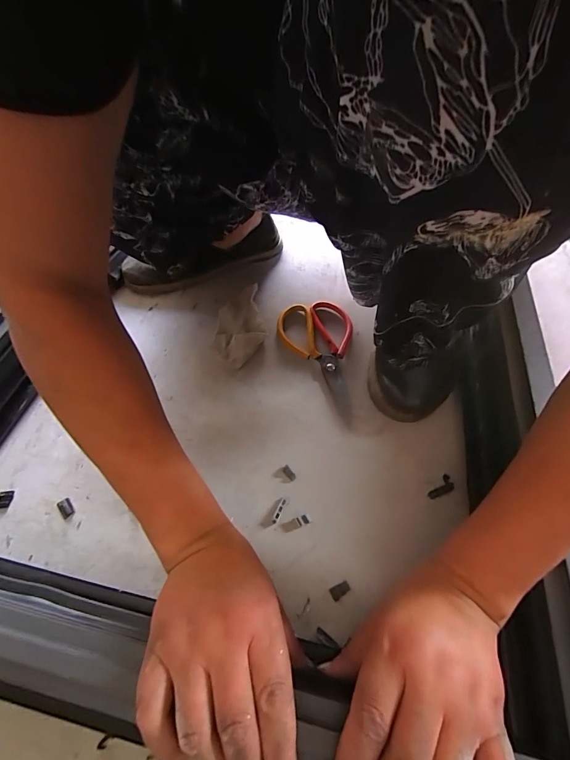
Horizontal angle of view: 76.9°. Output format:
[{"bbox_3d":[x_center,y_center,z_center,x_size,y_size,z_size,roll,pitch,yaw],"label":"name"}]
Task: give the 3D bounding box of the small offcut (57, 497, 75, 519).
[{"bbox_3d":[-0.218,0.127,0.356,0.012,0.004,0.020,-31,60,-19],"label":"small offcut"}]

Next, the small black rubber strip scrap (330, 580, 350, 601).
[{"bbox_3d":[0.048,0.184,0.314,0.017,0.004,0.010,-25,59,-16],"label":"small black rubber strip scrap"}]

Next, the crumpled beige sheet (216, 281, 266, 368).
[{"bbox_3d":[-0.061,-0.077,0.492,0.063,0.017,0.136,-1,55,-1],"label":"crumpled beige sheet"}]

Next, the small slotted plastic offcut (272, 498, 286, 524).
[{"bbox_3d":[-0.006,0.129,0.353,0.006,0.005,0.025,20,57,14],"label":"small slotted plastic offcut"}]

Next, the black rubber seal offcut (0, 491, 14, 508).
[{"bbox_3d":[-0.280,0.119,0.358,0.013,0.005,0.017,-2,55,-1],"label":"black rubber seal offcut"}]

